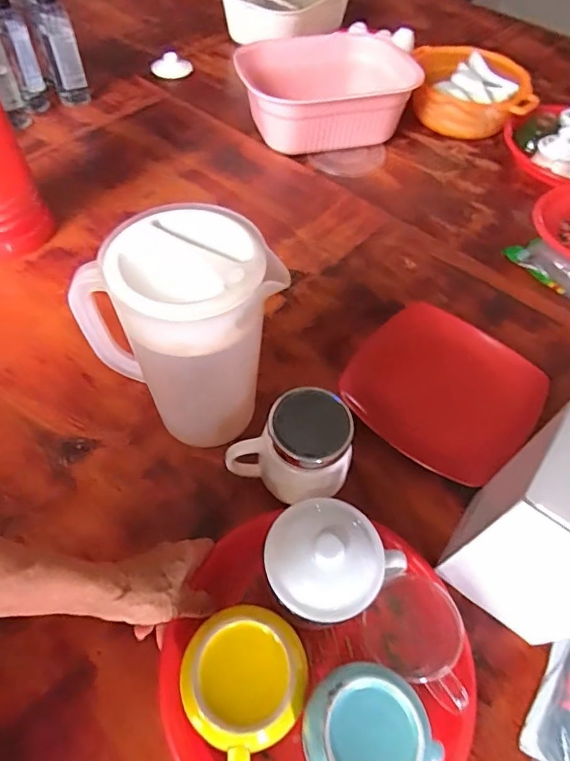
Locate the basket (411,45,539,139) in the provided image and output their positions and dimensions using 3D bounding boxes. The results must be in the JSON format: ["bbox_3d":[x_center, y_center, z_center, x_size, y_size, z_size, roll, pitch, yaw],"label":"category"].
[{"bbox_3d":[0.354,-0.560,0.968,0.216,0.076,0.204,8,56,1],"label":"basket"}]

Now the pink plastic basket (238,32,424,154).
[{"bbox_3d":[0.077,-0.527,0.918,0.315,0.111,0.242,-10,58,-10],"label":"pink plastic basket"}]

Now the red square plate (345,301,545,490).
[{"bbox_3d":[0.181,0.009,0.579,0.202,0.014,0.178,36,72,22],"label":"red square plate"}]

